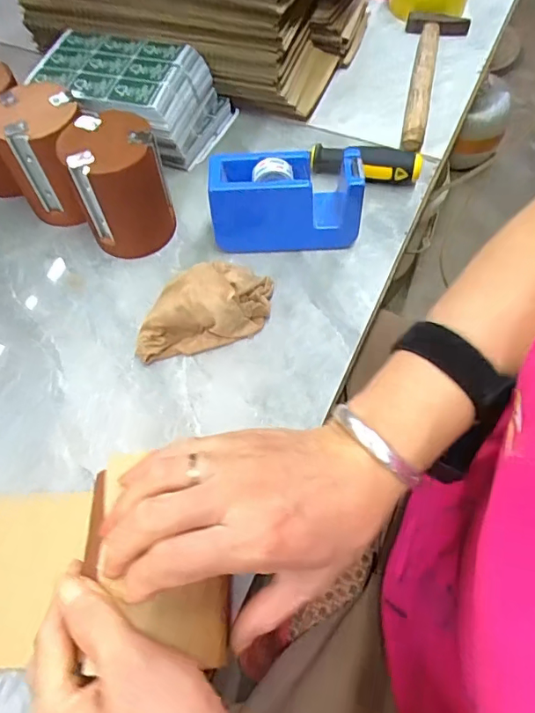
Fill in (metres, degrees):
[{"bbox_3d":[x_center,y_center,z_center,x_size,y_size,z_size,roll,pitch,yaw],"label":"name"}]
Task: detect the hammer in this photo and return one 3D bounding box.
[{"bbox_3d":[0.182,-0.320,0.580,0.070,0.027,0.235,13,62,8],"label":"hammer"}]

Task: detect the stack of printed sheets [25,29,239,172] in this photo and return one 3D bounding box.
[{"bbox_3d":[-0.137,-0.263,0.524,0.169,0.077,0.110,11,62,7],"label":"stack of printed sheets"}]

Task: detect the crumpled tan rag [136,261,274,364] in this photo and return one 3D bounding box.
[{"bbox_3d":[-0.052,-0.041,0.414,0.120,0.052,0.054,-17,62,-8],"label":"crumpled tan rag"}]

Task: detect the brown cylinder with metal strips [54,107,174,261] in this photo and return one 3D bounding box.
[{"bbox_3d":[-0.126,-0.145,0.445,0.075,0.101,0.074,-21,63,-10],"label":"brown cylinder with metal strips"}]

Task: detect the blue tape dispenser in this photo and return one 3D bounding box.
[{"bbox_3d":[0.016,-0.134,0.448,0.128,0.078,0.048,-2,61,0],"label":"blue tape dispenser"}]

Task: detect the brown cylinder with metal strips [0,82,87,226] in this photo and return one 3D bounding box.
[{"bbox_3d":[-0.197,-0.181,0.462,0.081,0.098,0.079,4,61,3],"label":"brown cylinder with metal strips"}]

